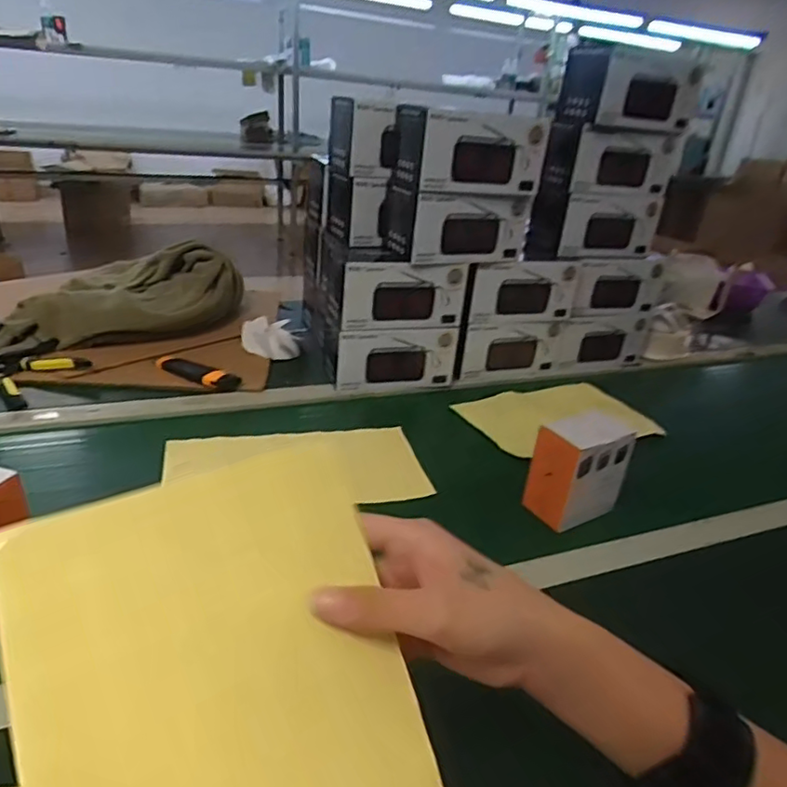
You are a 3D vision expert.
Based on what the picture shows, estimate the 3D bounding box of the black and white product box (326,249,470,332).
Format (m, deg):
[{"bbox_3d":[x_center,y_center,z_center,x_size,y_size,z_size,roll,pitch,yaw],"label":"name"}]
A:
[{"bbox_3d":[-0.001,-0.165,0.942,0.204,0.102,0.103,-7,29,-23],"label":"black and white product box"}]

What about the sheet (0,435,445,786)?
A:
[{"bbox_3d":[-0.055,0.189,0.256,0.162,0.024,0.326,-12,72,-27],"label":"sheet"}]

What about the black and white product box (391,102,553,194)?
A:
[{"bbox_3d":[0.107,-0.352,0.876,0.195,0.099,0.106,-7,29,-24],"label":"black and white product box"}]

